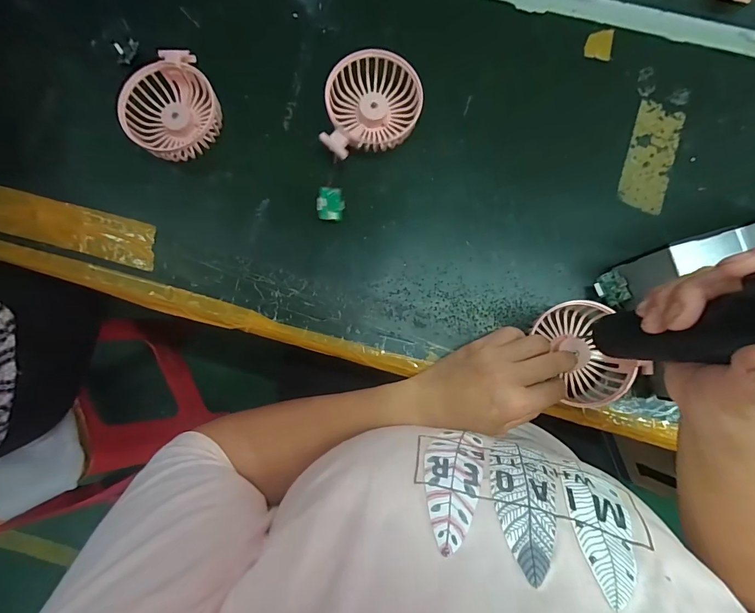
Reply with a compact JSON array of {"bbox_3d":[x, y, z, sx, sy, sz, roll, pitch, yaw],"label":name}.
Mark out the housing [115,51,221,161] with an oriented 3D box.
[{"bbox_3d":[-0.199,-0.190,0.371,0.088,0.036,0.083,0,81,-3],"label":"housing"}]

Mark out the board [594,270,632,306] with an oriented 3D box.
[{"bbox_3d":[0.211,-0.019,0.343,0.011,0.023,0.032,17,59,-34],"label":"board"}]

